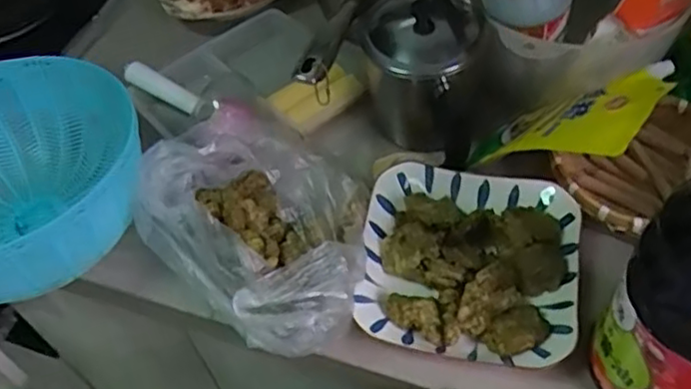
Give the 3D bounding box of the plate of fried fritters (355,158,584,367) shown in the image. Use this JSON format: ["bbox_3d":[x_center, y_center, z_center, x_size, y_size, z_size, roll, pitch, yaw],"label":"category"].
[{"bbox_3d":[0.107,0.052,0.574,0.181,0.045,0.188,8,54,10],"label":"plate of fried fritters"}]

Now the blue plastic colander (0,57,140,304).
[{"bbox_3d":[-0.302,-0.010,0.604,0.233,0.104,0.240,-2,53,3],"label":"blue plastic colander"}]

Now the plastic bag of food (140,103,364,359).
[{"bbox_3d":[-0.068,0.020,0.569,0.222,0.068,0.160,35,62,26],"label":"plastic bag of food"}]

